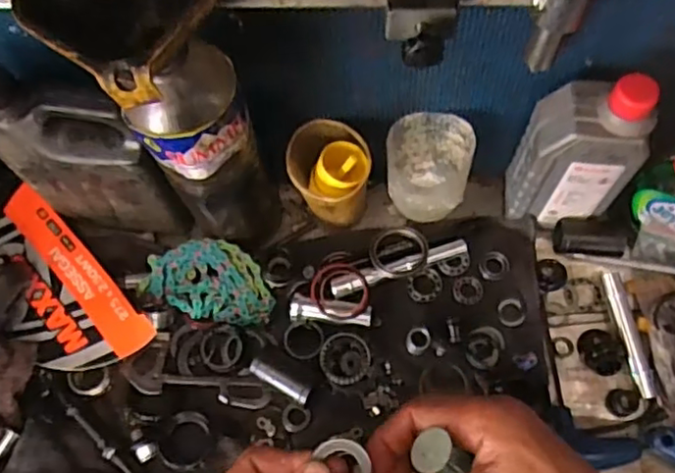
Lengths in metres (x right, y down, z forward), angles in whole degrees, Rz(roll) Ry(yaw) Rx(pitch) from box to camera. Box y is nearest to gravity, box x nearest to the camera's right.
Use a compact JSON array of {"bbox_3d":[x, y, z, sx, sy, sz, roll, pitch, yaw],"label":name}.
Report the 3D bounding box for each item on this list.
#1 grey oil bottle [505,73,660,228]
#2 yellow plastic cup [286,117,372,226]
[{"bbox_3d":[0.194,-0.067,0.515,0.083,0.165,0.047,10,64,8],"label":"grey oil bottle"},{"bbox_3d":[-0.006,-0.049,0.560,0.067,0.097,0.071,-1,64,2],"label":"yellow plastic cup"}]

